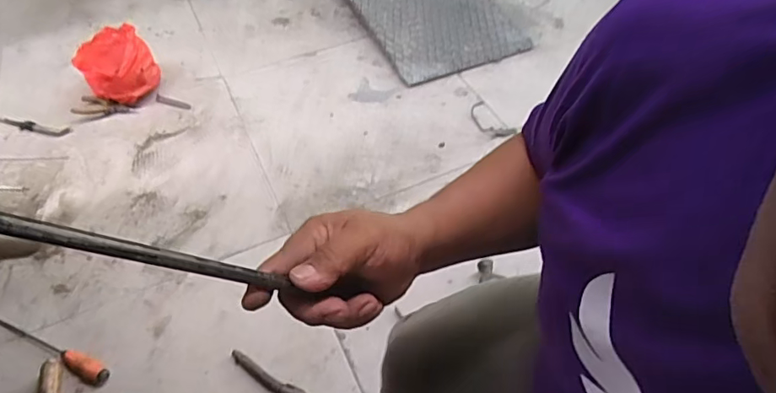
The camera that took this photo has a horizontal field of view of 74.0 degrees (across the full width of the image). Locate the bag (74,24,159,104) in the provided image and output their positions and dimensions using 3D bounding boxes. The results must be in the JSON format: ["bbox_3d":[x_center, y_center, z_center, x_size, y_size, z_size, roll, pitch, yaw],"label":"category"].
[{"bbox_3d":[-0.718,-0.344,1.371,0.170,0.134,0.164,-30,55,-21],"label":"bag"}]

